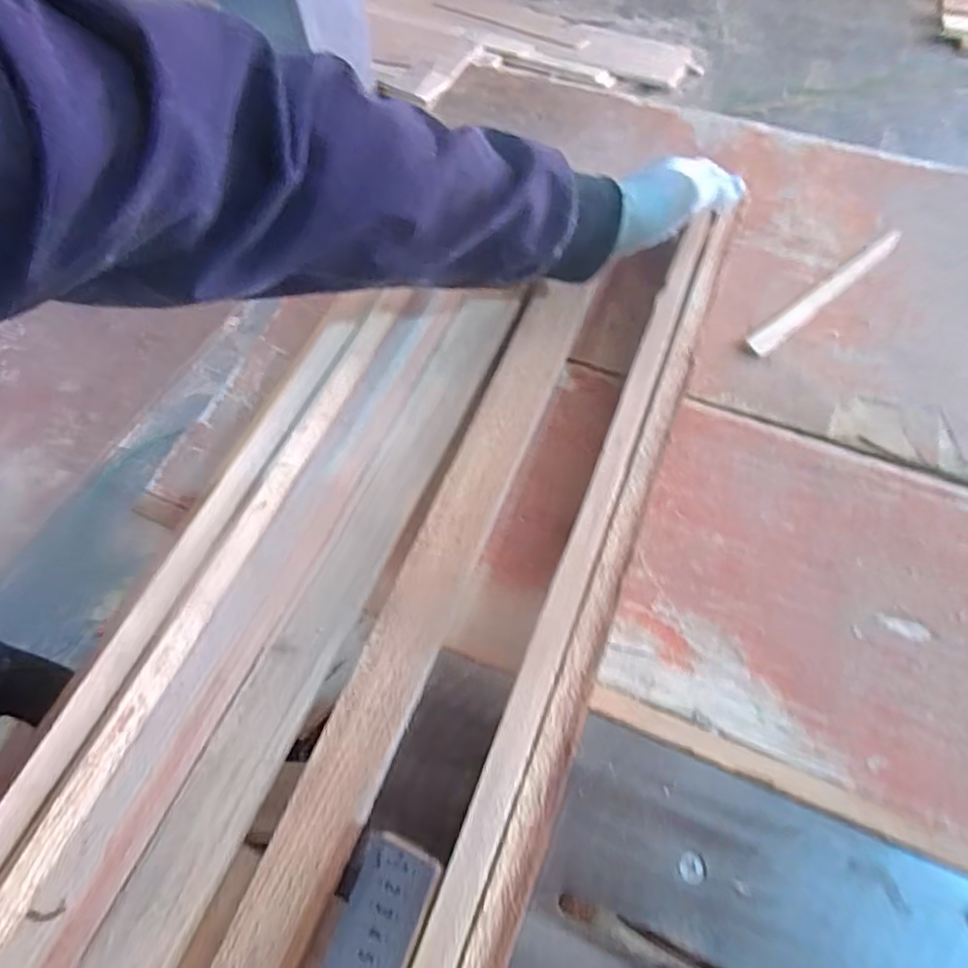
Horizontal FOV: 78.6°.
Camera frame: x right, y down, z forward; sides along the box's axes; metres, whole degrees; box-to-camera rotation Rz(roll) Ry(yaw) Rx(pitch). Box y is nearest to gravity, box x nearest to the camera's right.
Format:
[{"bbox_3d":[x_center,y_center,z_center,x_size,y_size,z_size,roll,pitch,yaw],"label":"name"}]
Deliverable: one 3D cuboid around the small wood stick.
[{"bbox_3d":[0.305,-0.175,0.524,0.212,0.009,0.020,-38,68,-16],"label":"small wood stick"}]

